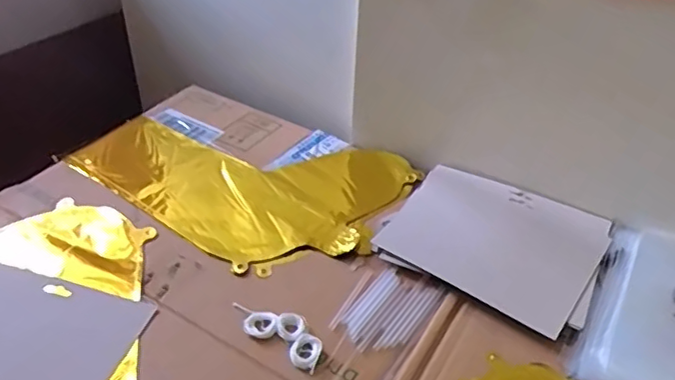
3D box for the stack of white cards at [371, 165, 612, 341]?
[{"bbox_3d":[0.165,0.048,0.619,0.204,0.011,0.177,22,44,23],"label":"stack of white cards"}]

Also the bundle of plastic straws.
[{"bbox_3d":[0.044,0.108,0.551,0.070,0.006,0.099,24,45,25],"label":"bundle of plastic straws"}]

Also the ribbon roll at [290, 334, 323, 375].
[{"bbox_3d":[-0.026,0.136,0.502,0.027,0.007,0.030,15,42,15],"label":"ribbon roll"}]

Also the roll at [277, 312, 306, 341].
[{"bbox_3d":[-0.041,0.118,0.521,0.025,0.007,0.026,1,40,-1],"label":"roll"}]

